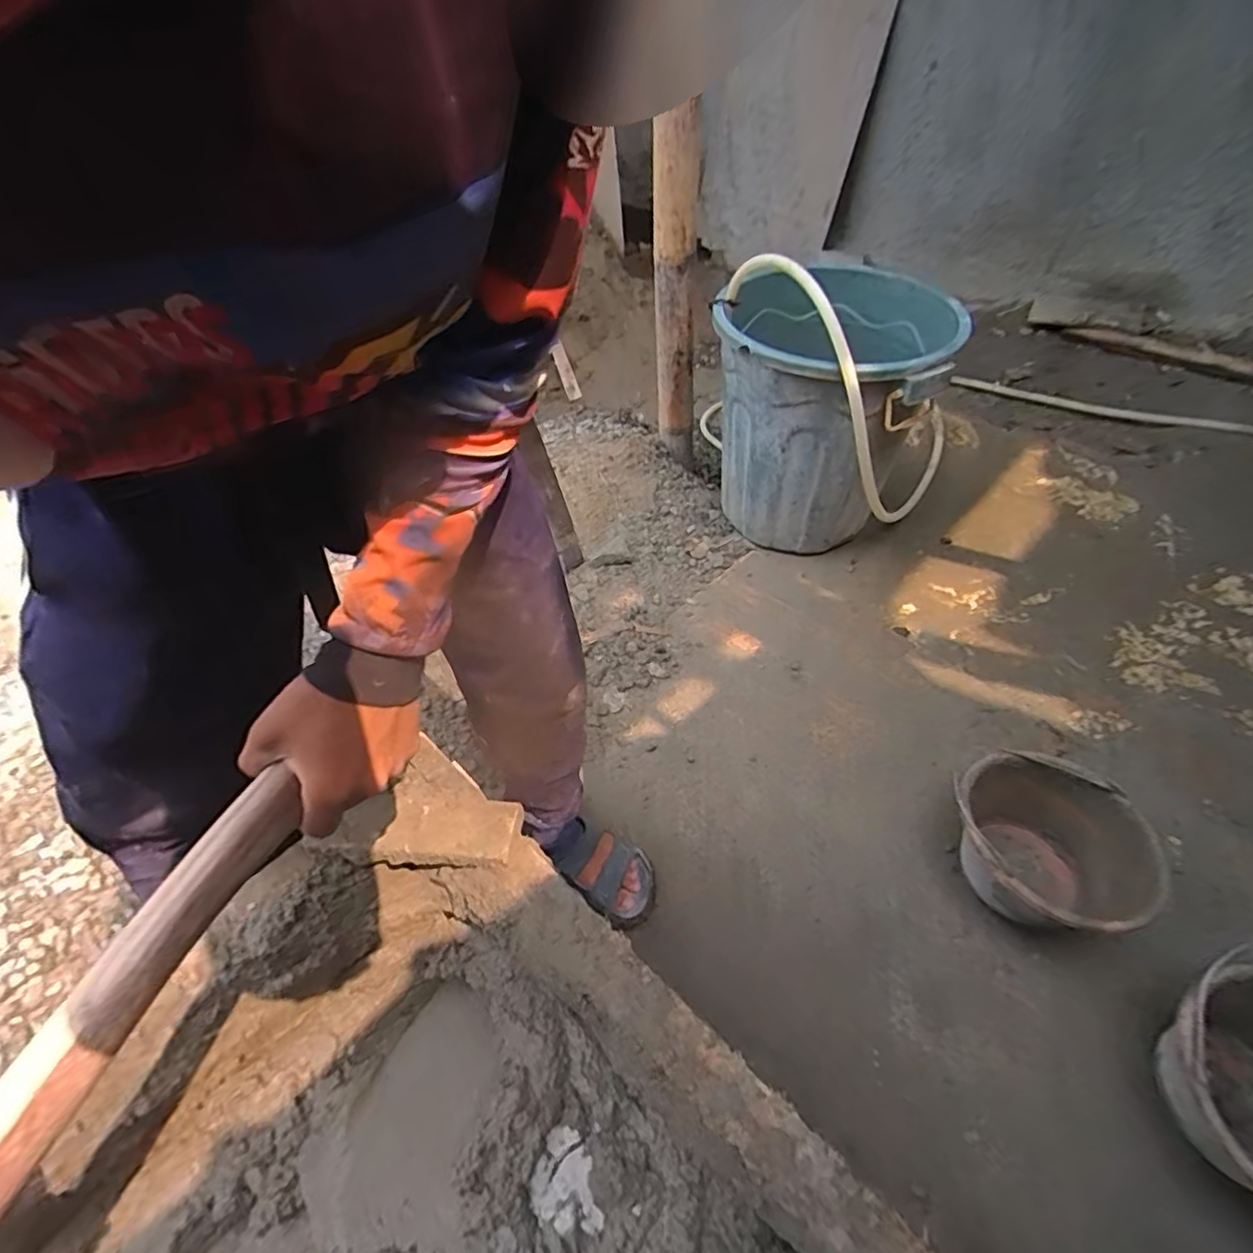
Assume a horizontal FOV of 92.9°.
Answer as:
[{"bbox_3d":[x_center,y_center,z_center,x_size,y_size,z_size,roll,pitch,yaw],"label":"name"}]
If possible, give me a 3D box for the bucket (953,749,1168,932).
[{"bbox_3d":[0.593,0.329,0.885,0.234,0.180,0.234,-2,50,2],"label":"bucket"}]

